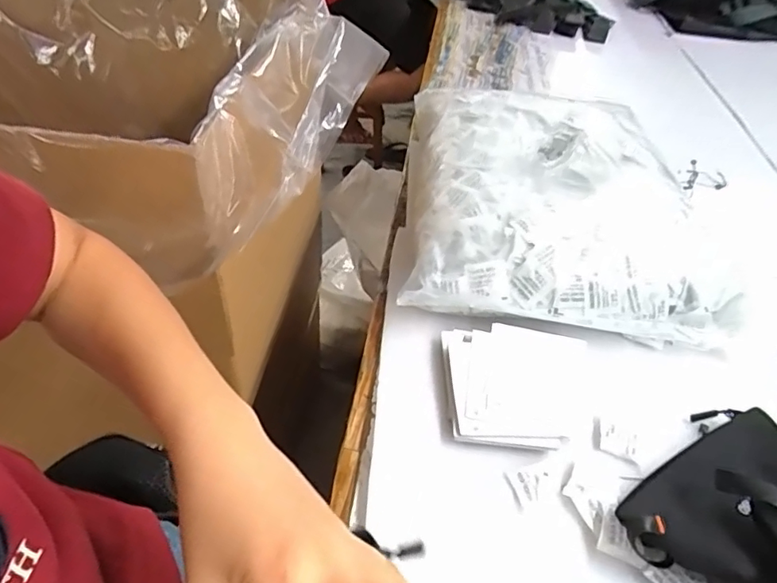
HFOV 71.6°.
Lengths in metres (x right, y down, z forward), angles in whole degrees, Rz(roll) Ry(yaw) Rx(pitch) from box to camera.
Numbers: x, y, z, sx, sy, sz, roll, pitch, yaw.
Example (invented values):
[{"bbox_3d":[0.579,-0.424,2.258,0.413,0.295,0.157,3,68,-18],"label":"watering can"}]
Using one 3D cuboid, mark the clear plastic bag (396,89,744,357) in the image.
[{"bbox_3d":[0.203,-0.127,0.684,0.355,0.105,0.435,5,43,0],"label":"clear plastic bag"}]

